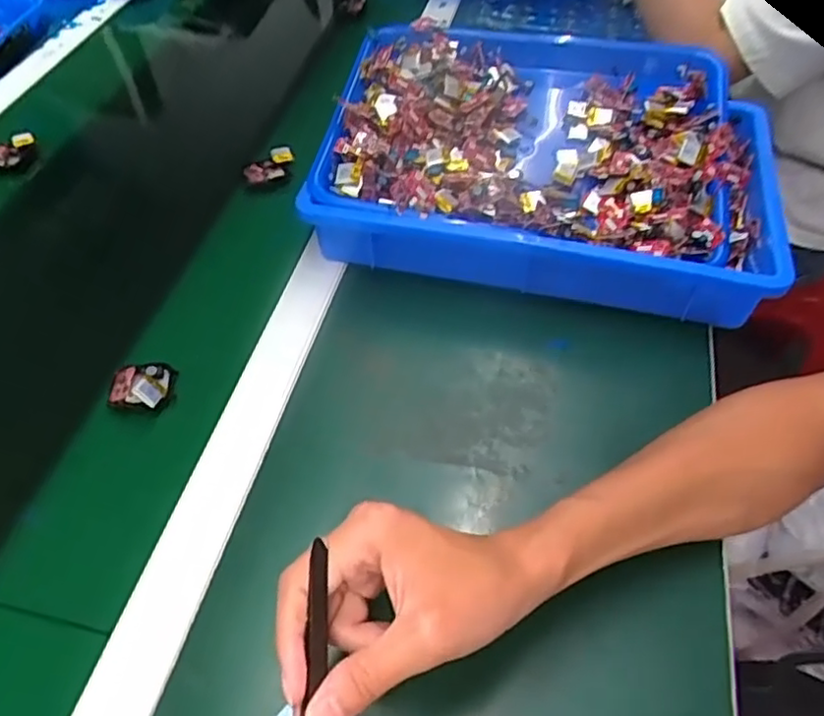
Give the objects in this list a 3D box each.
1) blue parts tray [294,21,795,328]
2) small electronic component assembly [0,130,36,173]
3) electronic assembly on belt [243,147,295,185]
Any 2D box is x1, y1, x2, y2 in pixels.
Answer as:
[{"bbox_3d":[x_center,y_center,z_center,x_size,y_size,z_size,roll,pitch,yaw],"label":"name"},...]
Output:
[{"bbox_3d":[0.120,-0.179,0.591,0.379,0.087,0.275,8,50,11],"label":"blue parts tray"},{"bbox_3d":[-0.412,-0.208,0.689,0.025,0.024,0.056,35,60,29],"label":"small electronic component assembly"},{"bbox_3d":[-0.139,-0.189,0.664,0.051,0.017,0.031,-38,57,-26],"label":"electronic assembly on belt"}]

